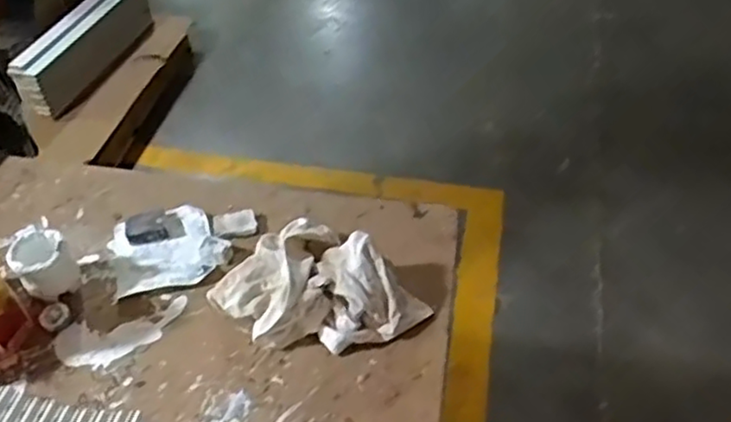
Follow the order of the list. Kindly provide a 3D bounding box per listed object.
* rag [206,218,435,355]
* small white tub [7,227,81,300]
[{"bbox_3d":[-0.045,0.087,0.764,0.209,0.080,0.141,16,46,14],"label":"rag"},{"bbox_3d":[-0.374,0.065,0.796,0.060,0.078,0.062,1,44,-1],"label":"small white tub"}]

